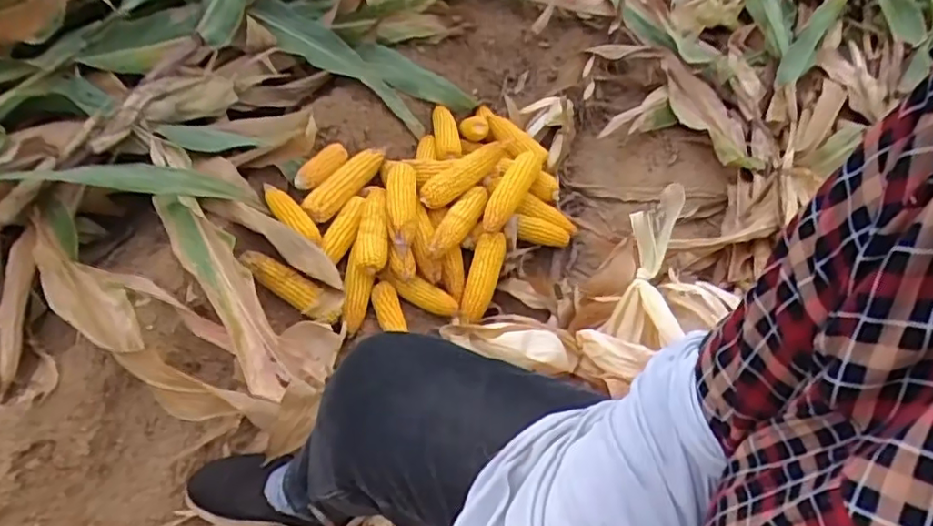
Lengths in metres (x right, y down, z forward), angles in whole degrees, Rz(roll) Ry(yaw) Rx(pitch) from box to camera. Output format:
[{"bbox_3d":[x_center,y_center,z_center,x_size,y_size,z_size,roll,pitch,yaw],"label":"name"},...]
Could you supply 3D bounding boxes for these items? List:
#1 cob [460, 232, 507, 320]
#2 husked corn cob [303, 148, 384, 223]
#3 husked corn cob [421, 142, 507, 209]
[{"bbox_3d":[0.027,0.028,1.108,0.051,0.041,0.179,15,75,13],"label":"cob"},{"bbox_3d":[-0.227,-0.153,1.194,0.053,0.044,0.227,25,50,21],"label":"husked corn cob"},{"bbox_3d":[-0.006,-0.174,1.182,0.193,0.050,0.042,-36,52,-1],"label":"husked corn cob"}]

